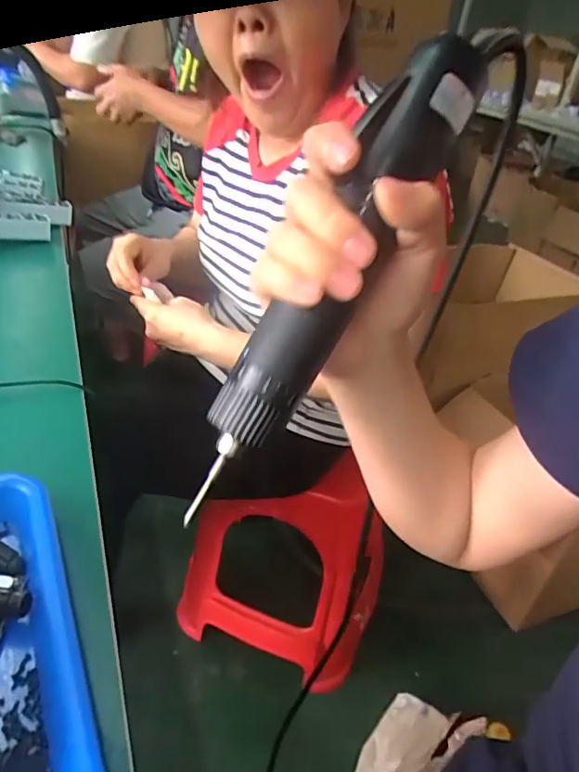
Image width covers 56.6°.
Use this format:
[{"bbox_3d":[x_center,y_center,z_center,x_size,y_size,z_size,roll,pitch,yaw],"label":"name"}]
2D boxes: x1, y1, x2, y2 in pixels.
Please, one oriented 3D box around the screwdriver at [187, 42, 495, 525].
[{"bbox_3d":[0.022,-0.051,0.240,0.033,0.227,0.046,29,-1,28],"label":"screwdriver"}]

